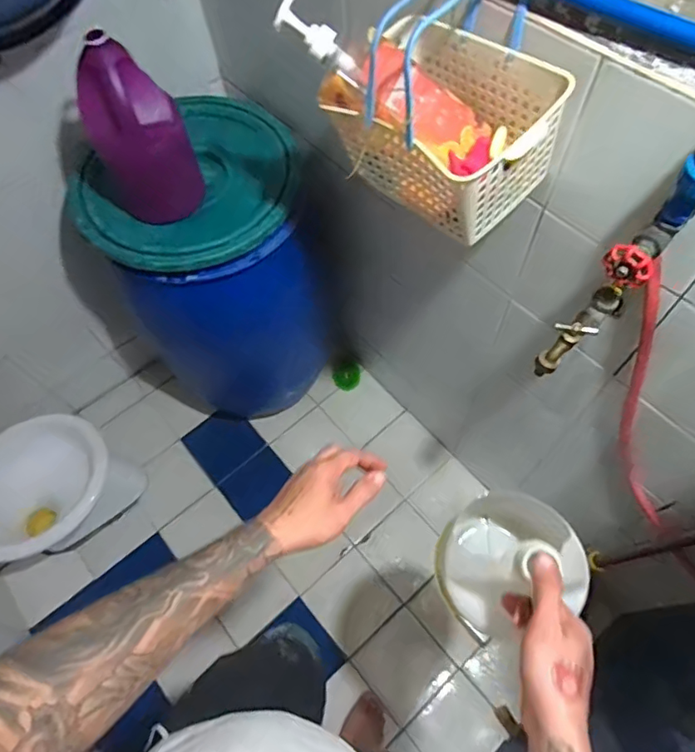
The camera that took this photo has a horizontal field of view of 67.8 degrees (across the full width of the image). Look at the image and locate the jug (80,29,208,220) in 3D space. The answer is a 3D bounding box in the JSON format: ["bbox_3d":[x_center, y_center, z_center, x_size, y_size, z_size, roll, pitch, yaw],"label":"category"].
[{"bbox_3d":[-0.363,-0.412,0.889,0.155,0.280,0.141,-31,65,-12],"label":"jug"}]

